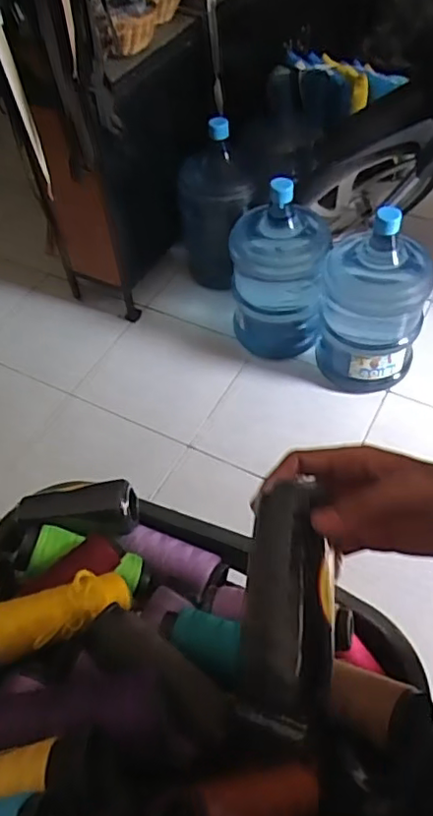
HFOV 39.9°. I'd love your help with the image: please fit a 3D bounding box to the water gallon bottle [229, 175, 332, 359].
[{"bbox_3d":[0.164,-0.372,1.571,0.243,0.458,0.236,1,52,5],"label":"water gallon bottle"}]

